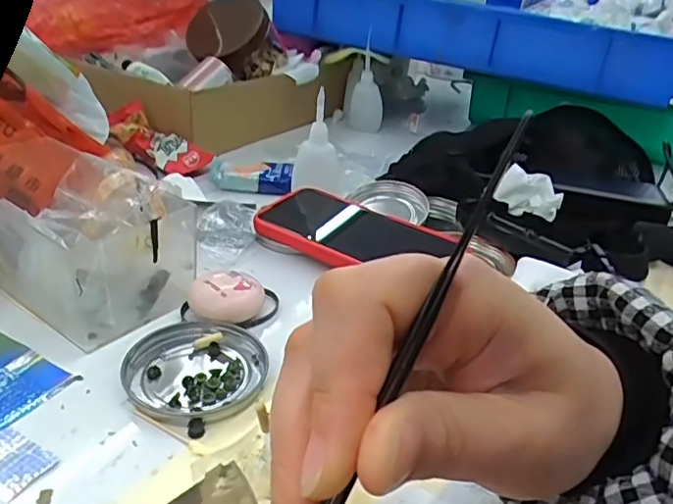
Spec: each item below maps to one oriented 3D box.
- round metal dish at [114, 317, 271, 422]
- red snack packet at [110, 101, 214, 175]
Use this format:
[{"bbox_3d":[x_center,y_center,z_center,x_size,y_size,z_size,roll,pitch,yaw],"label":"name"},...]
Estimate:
[{"bbox_3d":[-0.083,0.067,0.324,0.077,0.009,0.077,5,30,-3],"label":"round metal dish"},{"bbox_3d":[-0.194,-0.121,0.592,0.122,0.028,0.043,33,35,10],"label":"red snack packet"}]

